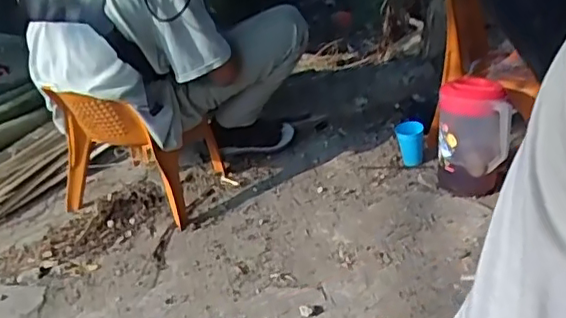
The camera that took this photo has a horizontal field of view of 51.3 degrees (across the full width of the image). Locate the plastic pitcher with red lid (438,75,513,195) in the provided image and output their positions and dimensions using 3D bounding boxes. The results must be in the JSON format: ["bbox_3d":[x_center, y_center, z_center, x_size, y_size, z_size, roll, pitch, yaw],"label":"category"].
[{"bbox_3d":[0.472,-0.059,1.475,0.163,0.251,0.158,0,28,14],"label":"plastic pitcher with red lid"}]

